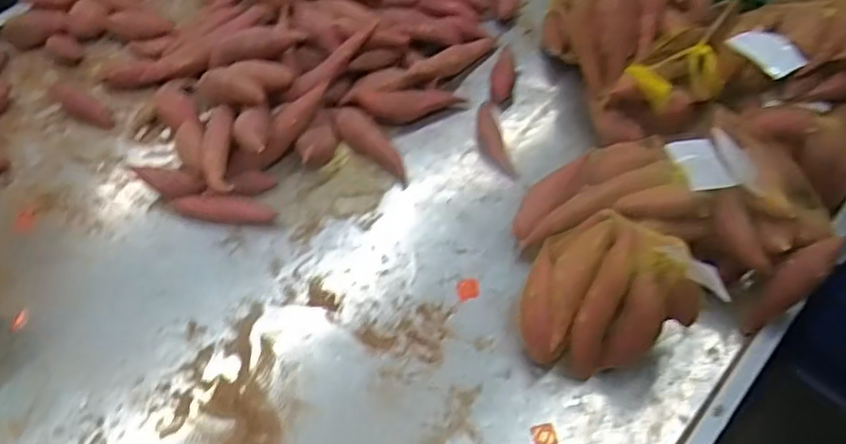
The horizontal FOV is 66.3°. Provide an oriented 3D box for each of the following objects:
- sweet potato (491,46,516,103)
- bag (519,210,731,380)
[{"bbox_3d":[0.110,-0.200,0.878,0.030,0.033,0.091,9,58,7],"label":"sweet potato"},{"bbox_3d":[0.171,0.064,0.627,0.148,0.145,0.123,-12,58,-5],"label":"bag"}]

